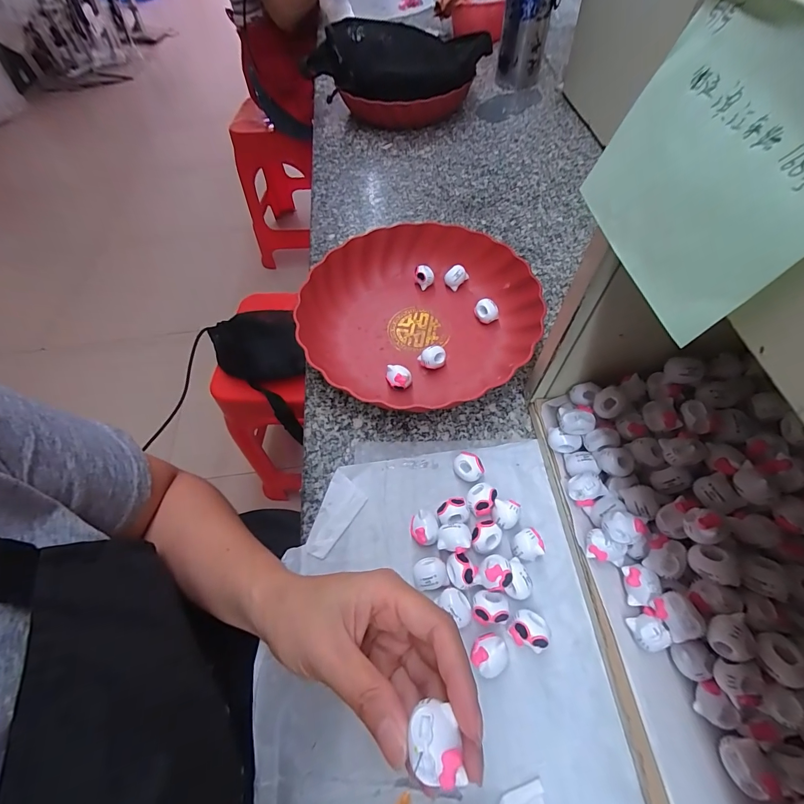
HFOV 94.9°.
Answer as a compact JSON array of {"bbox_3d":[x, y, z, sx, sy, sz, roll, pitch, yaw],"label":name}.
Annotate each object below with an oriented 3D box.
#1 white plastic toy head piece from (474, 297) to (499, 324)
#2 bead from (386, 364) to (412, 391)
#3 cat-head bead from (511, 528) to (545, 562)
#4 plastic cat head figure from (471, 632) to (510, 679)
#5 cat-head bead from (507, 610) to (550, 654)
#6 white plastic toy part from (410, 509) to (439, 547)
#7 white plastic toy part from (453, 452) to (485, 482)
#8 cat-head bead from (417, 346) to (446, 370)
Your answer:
[{"bbox_3d":[0.092,-0.097,0.402,0.022,0.024,0.019,-18,60,-8],"label":"white plastic toy head piece"},{"bbox_3d":[-0.003,-0.024,0.368,0.025,0.020,0.020,0,60,3],"label":"bead"},{"bbox_3d":[0.094,0.110,0.281,0.022,0.025,0.020,-22,61,-10],"label":"cat-head bead"},{"bbox_3d":[0.059,0.172,0.250,0.023,0.019,0.023,-1,60,2],"label":"plastic cat head figure"},{"bbox_3d":[0.089,0.158,0.255,0.025,0.021,0.023,-1,60,2],"label":"cat-head bead"},{"bbox_3d":[0.018,0.101,0.293,0.021,0.018,0.024,-10,60,-3],"label":"white plastic toy part"},{"bbox_3d":[0.057,0.057,0.317,0.025,0.019,0.021,26,64,17],"label":"white plastic toy part"},{"bbox_3d":[0.031,-0.044,0.377,0.026,0.024,0.018,-18,60,-8],"label":"cat-head bead"}]

